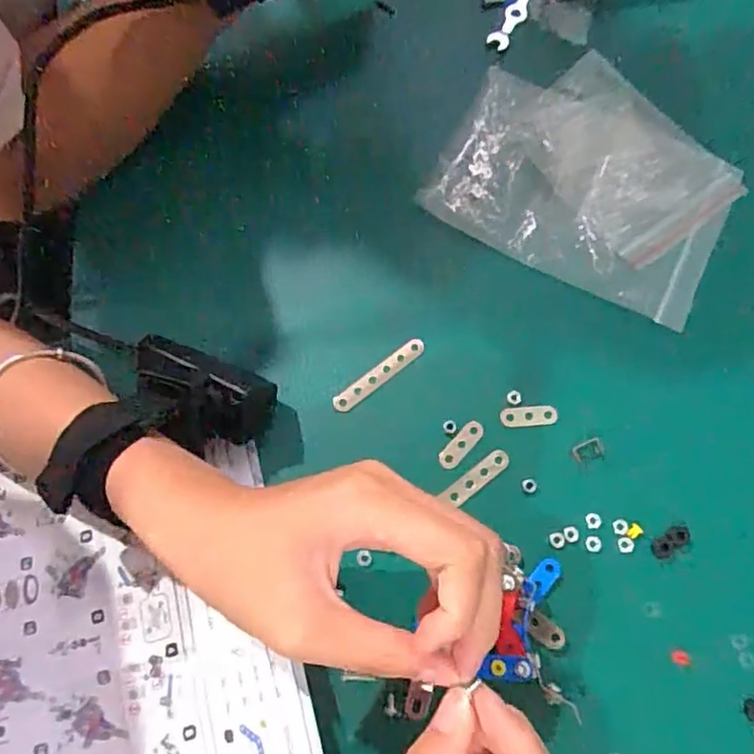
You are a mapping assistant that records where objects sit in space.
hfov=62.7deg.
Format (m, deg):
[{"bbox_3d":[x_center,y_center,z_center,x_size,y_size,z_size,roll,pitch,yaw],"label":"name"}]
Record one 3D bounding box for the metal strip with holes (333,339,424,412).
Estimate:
[{"bbox_3d":[0.002,-0.001,0.336,0.058,0.004,0.010,-36,75,-10],"label":"metal strip with holes"}]

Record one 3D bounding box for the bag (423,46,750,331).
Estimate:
[{"bbox_3d":[0.123,-0.119,0.362,0.162,0.008,0.132,29,75,9],"label":"bag"}]

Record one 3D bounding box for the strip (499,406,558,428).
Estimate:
[{"bbox_3d":[0.080,0.021,0.326,0.029,0.004,0.010,-4,72,-1],"label":"strip"}]

